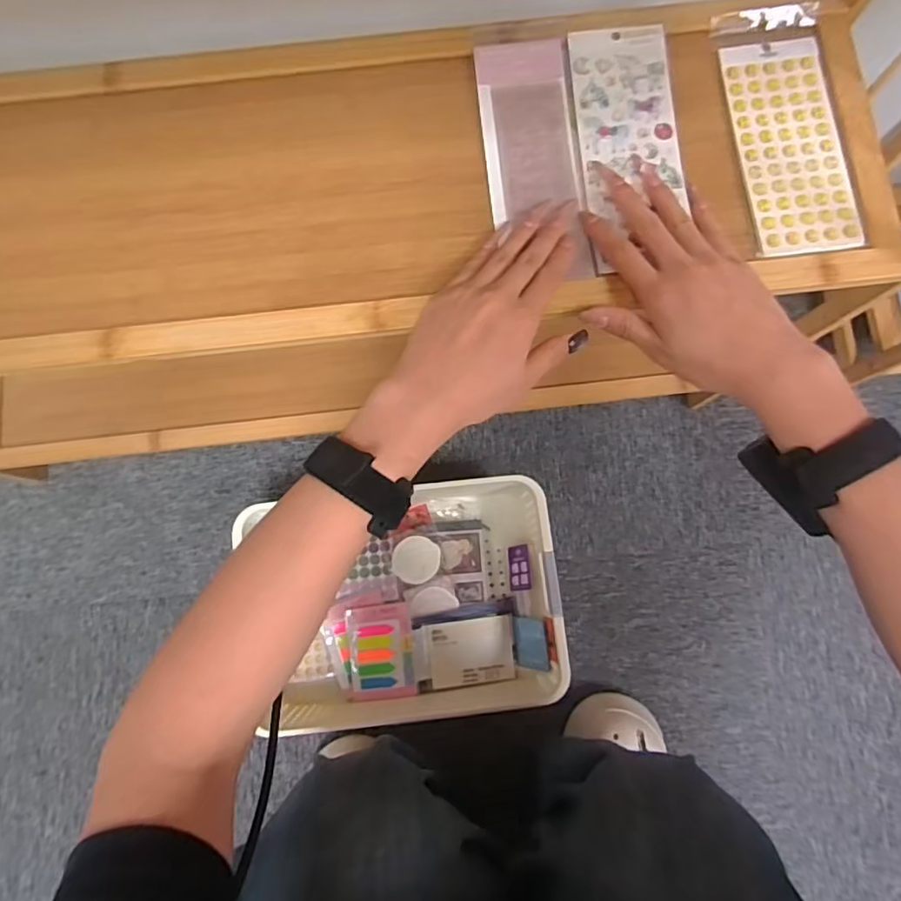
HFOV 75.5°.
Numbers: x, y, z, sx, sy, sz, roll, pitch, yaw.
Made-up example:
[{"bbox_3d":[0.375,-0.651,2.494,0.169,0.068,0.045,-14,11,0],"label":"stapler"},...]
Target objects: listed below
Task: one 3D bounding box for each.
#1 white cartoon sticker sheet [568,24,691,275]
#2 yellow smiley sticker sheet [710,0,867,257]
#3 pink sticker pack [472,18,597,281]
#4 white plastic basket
[{"bbox_3d":[0.130,-0.218,0.416,0.072,0.010,0.179,-4,81,0],"label":"white cartoon sticker sheet"},{"bbox_3d":[0.241,-0.233,0.417,0.075,0.007,0.193,-5,80,3],"label":"yellow smiley sticker sheet"},{"bbox_3d":[0.059,-0.214,0.416,0.066,0.007,0.191,-5,84,-1],"label":"pink sticker pack"},{"bbox_3d":[-0.059,0.181,0.691,0.358,0.097,0.273,-7,81,-1],"label":"white plastic basket"}]

